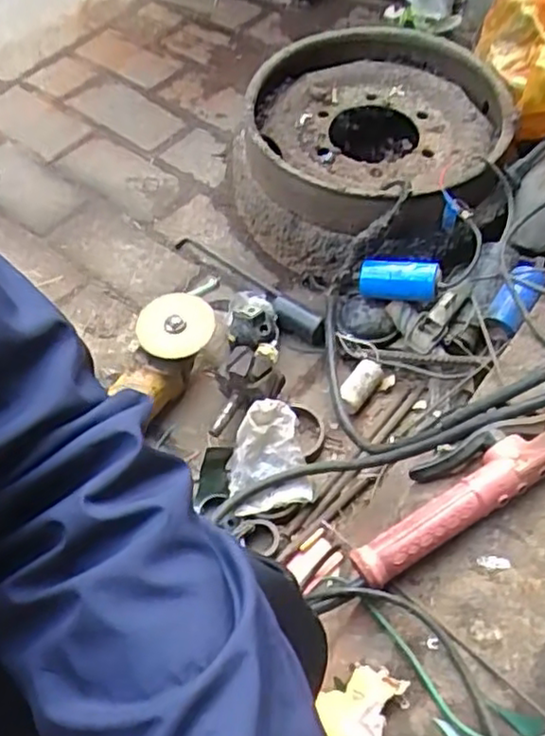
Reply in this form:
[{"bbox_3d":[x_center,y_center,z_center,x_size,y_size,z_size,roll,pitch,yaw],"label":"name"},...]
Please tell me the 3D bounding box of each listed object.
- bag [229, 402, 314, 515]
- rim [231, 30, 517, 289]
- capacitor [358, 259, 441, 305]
[{"bbox_3d":[-0.009,0.102,0.803,0.094,0.051,0.122,-10,56,-7],"label":"bag"},{"bbox_3d":[0.143,-0.324,1.036,0.383,0.175,0.403,-4,55,-3],"label":"rim"},{"bbox_3d":[0.168,-0.121,0.907,0.101,0.056,0.043,7,56,5],"label":"capacitor"}]

